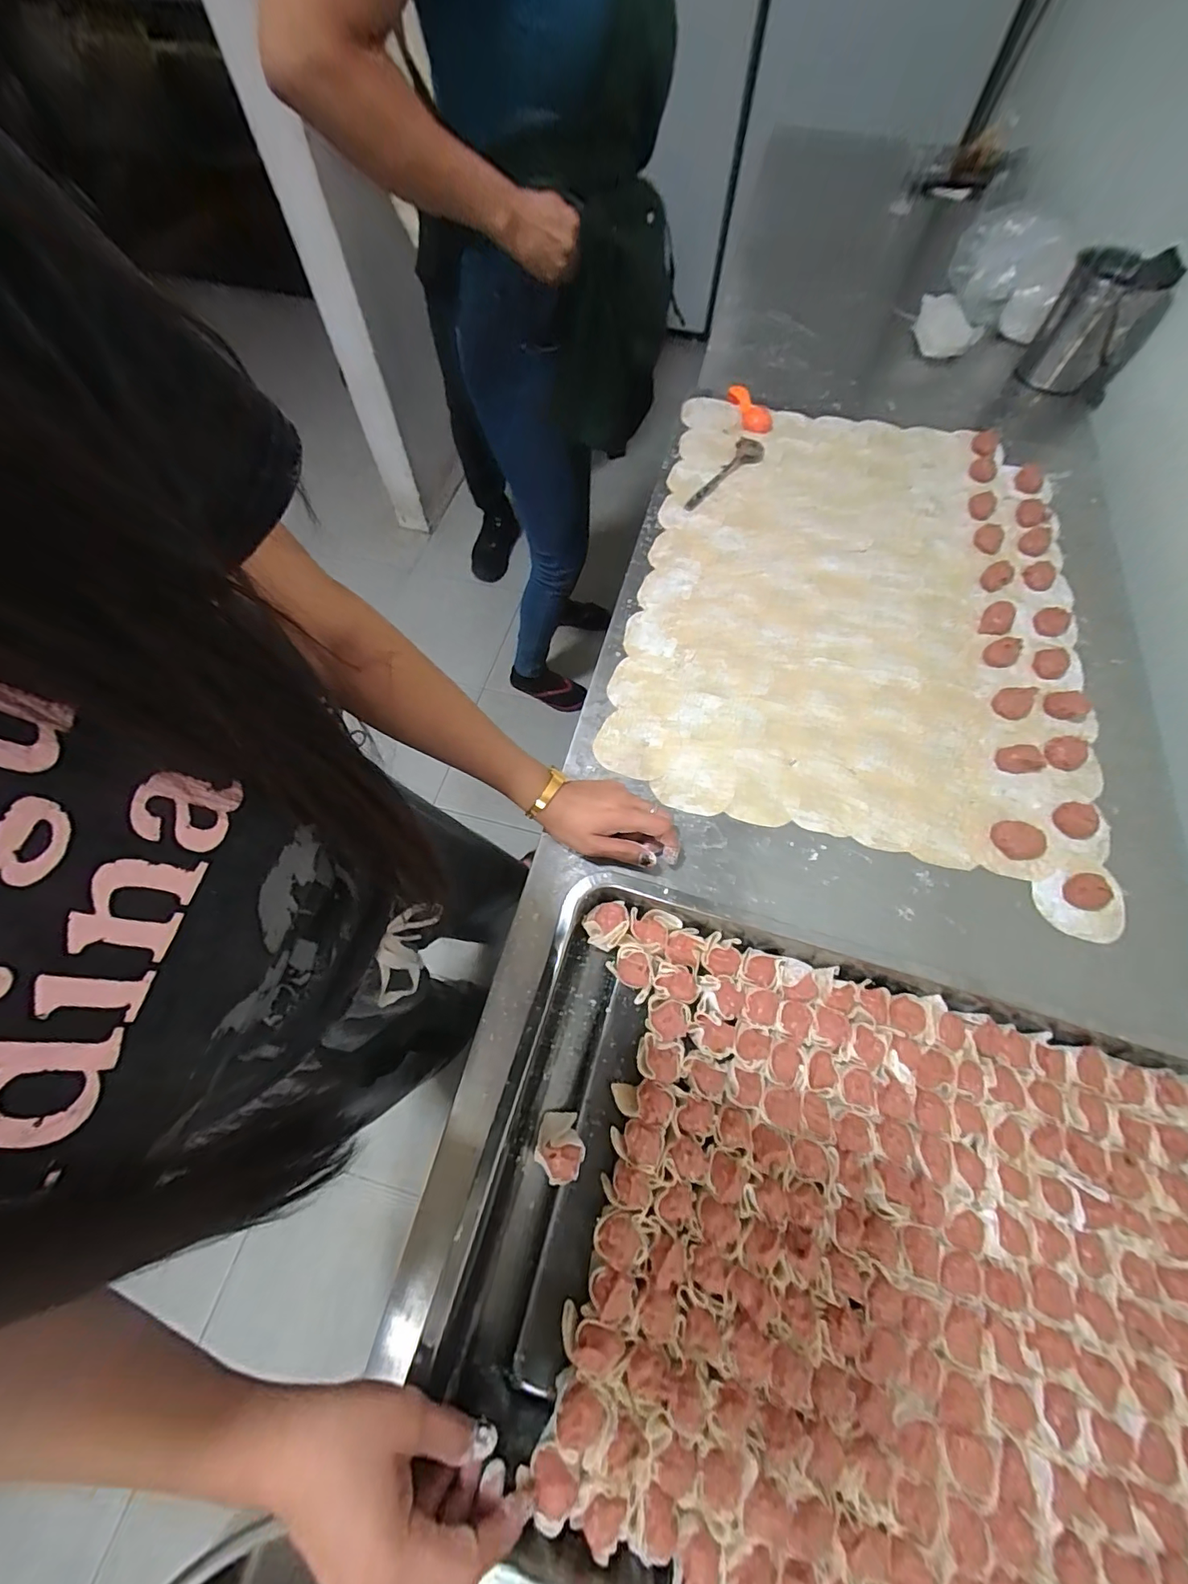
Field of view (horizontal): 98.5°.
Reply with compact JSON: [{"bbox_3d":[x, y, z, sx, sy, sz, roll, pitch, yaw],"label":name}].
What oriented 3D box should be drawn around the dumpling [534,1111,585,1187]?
[{"bbox_3d":[-0.025,0.258,0.370,0.034,0.029,0.040,12,68,6],"label":"dumpling"}]

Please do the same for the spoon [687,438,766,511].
[{"bbox_3d":[0.184,-0.438,0.707,0.041,0.014,0.164,33,71,14],"label":"spoon"}]

